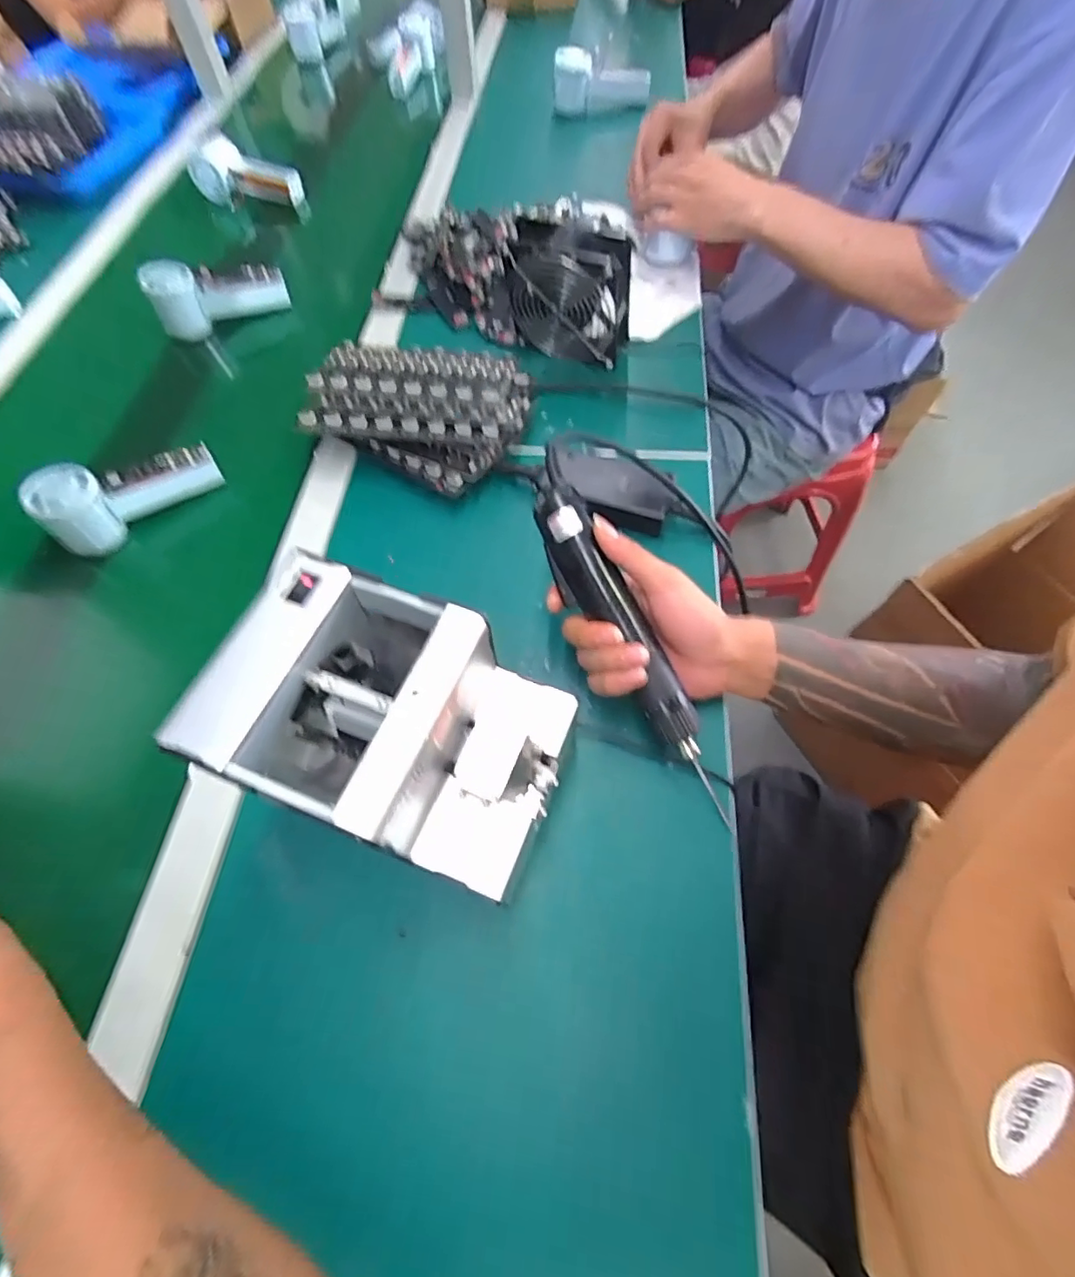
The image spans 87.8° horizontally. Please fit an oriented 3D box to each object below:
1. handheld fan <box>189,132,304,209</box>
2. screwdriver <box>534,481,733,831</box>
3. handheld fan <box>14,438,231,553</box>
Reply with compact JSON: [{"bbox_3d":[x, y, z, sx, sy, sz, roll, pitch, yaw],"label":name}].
[{"bbox_3d":[-0.421,-0.669,0.812,0.159,0.063,0.050,7,67,1],"label":"handheld fan"},{"bbox_3d":[0.066,0.000,0.389,0.033,0.028,0.250,-28,83,-12],"label":"screwdriver"},{"bbox_3d":[-0.378,-0.142,0.515,0.144,0.061,0.051,-38,73,-16],"label":"handheld fan"}]

